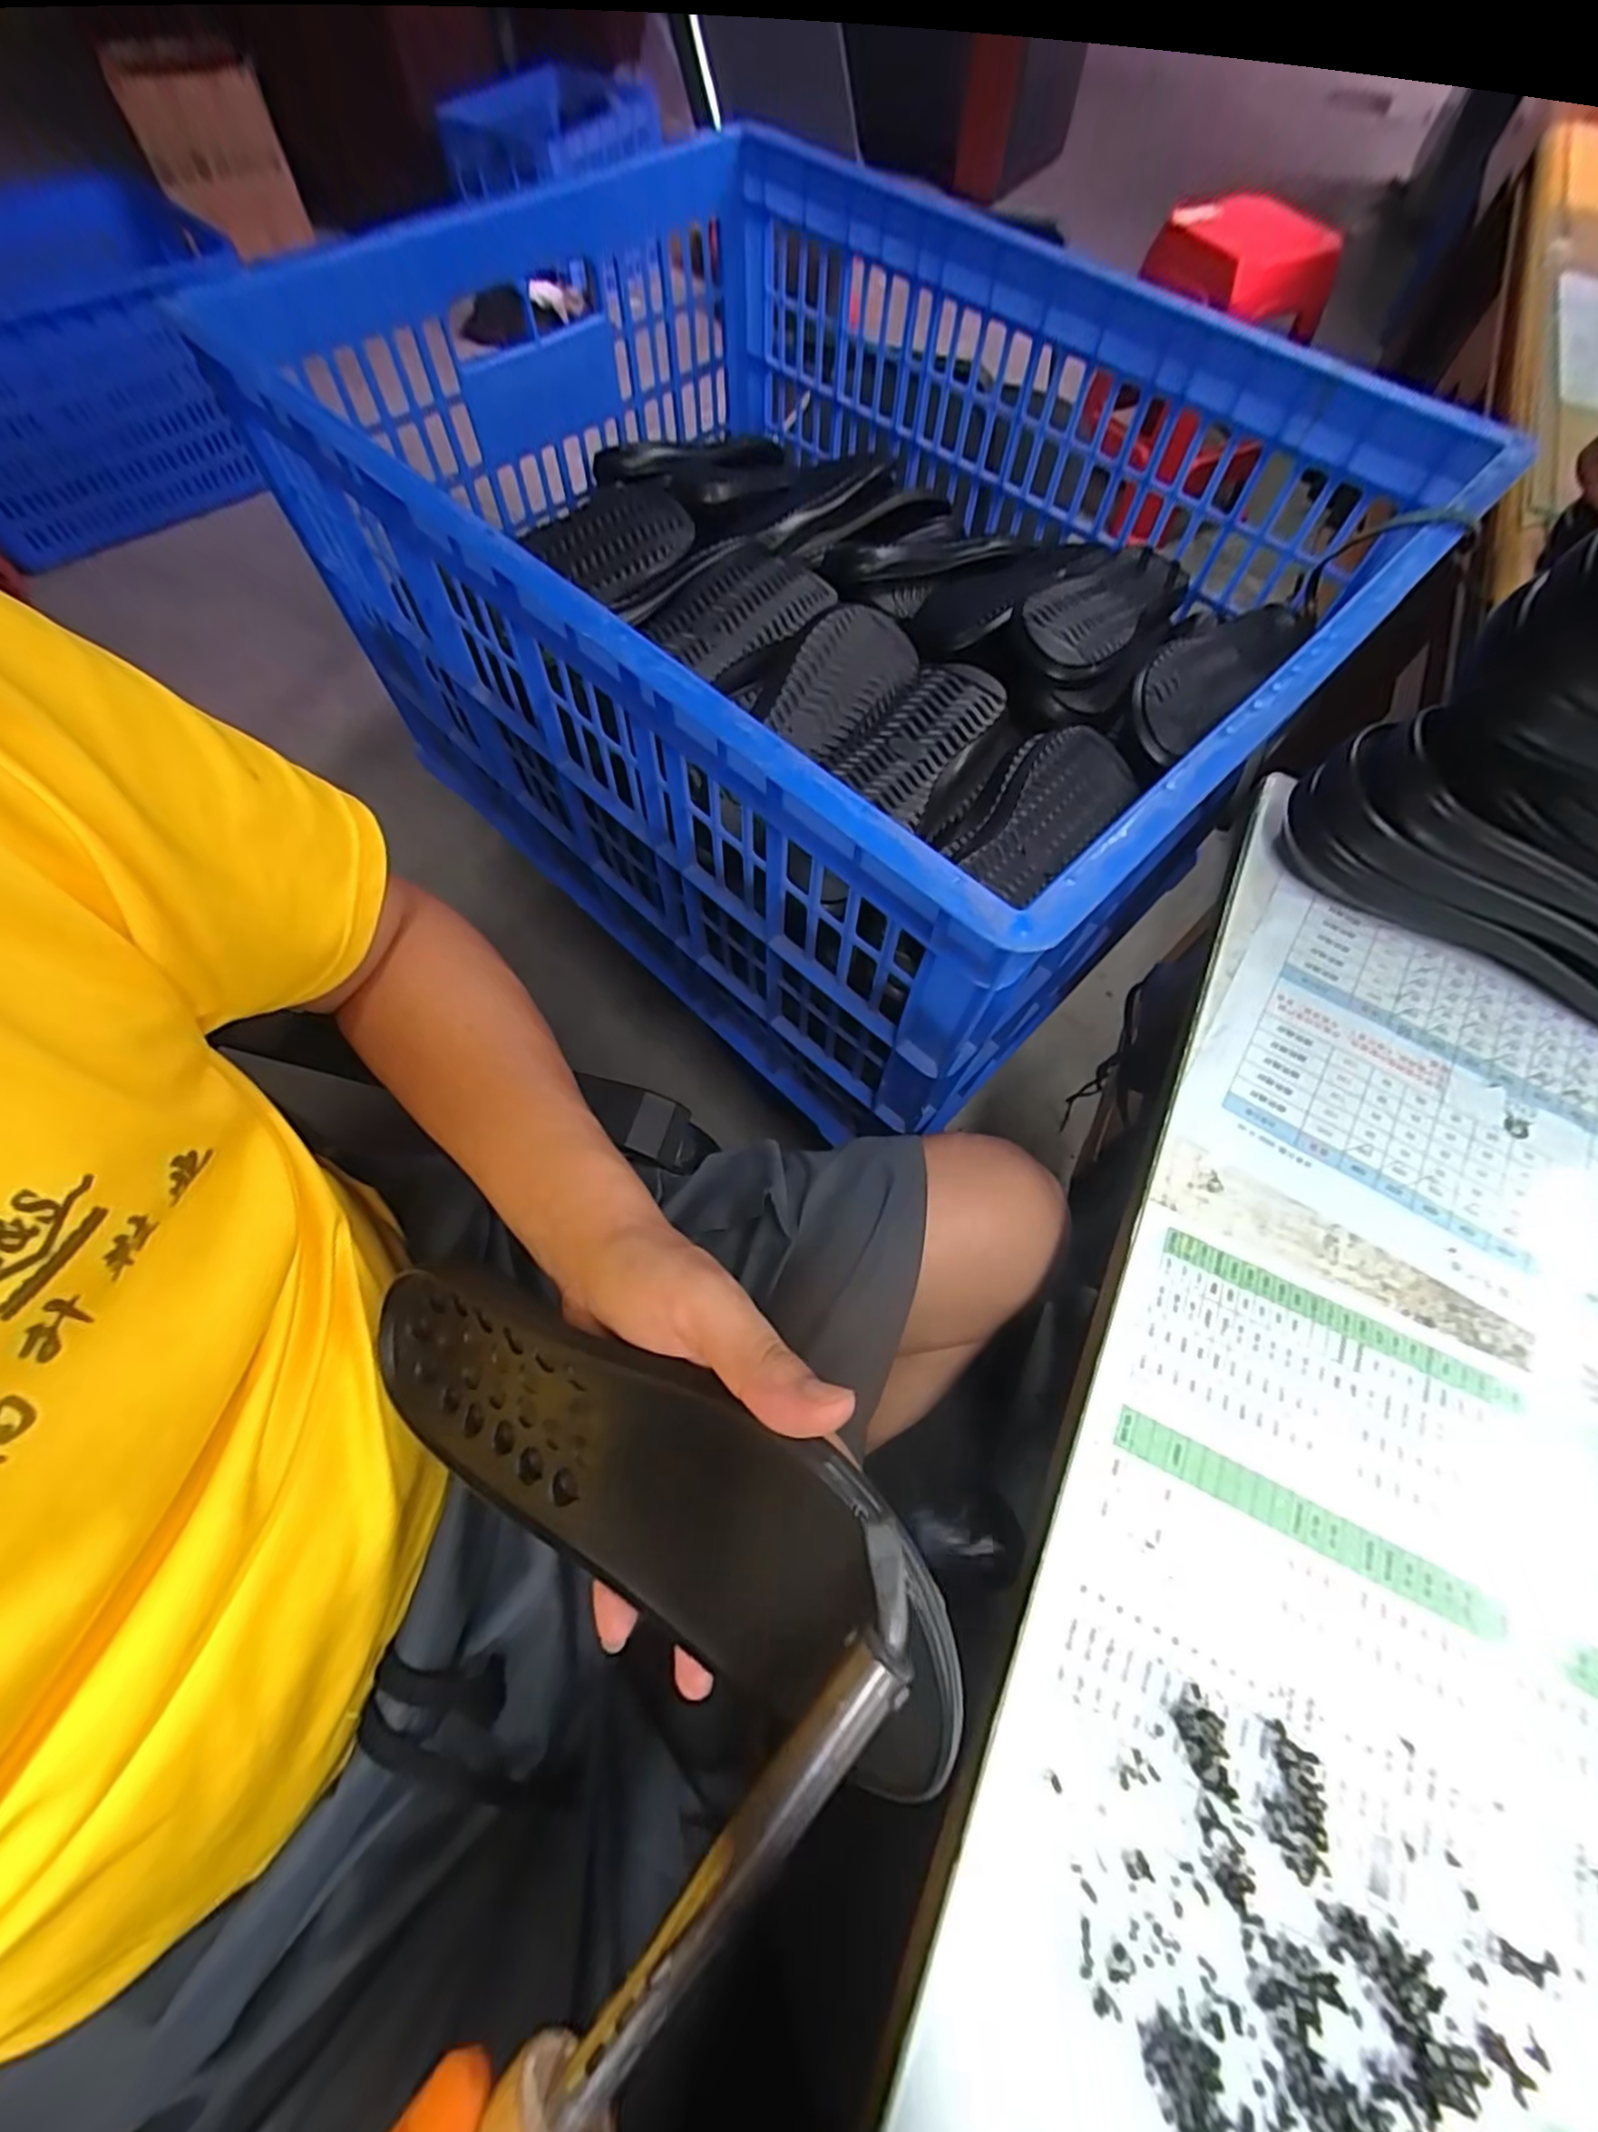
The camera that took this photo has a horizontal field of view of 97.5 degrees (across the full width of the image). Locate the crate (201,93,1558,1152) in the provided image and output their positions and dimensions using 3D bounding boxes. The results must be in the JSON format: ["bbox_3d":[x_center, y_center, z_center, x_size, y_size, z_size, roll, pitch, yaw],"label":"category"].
[{"bbox_3d":[0.019,-0.460,0.716,0.870,0.391,0.675,42,71,16],"label":"crate"}]

